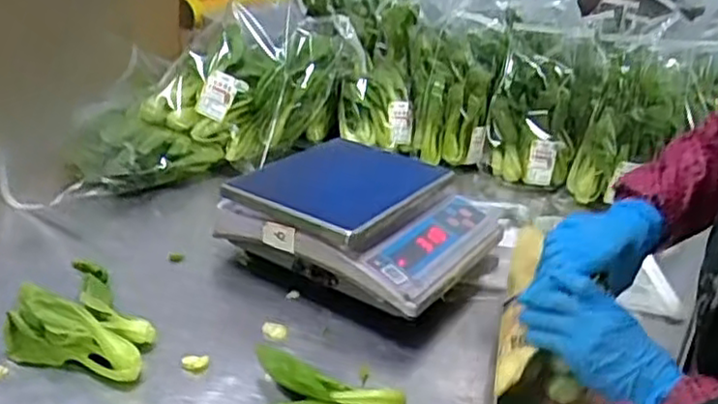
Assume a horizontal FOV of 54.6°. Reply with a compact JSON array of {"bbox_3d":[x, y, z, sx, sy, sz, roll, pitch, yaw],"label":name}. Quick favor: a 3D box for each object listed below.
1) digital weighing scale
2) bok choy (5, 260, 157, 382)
[{"bbox_3d":[0.014,0.024,0.936,0.291,0.119,0.273,23,32,25],"label":"digital weighing scale"},{"bbox_3d":[-0.282,0.111,0.758,0.156,0.049,0.166,11,29,6],"label":"bok choy"}]

